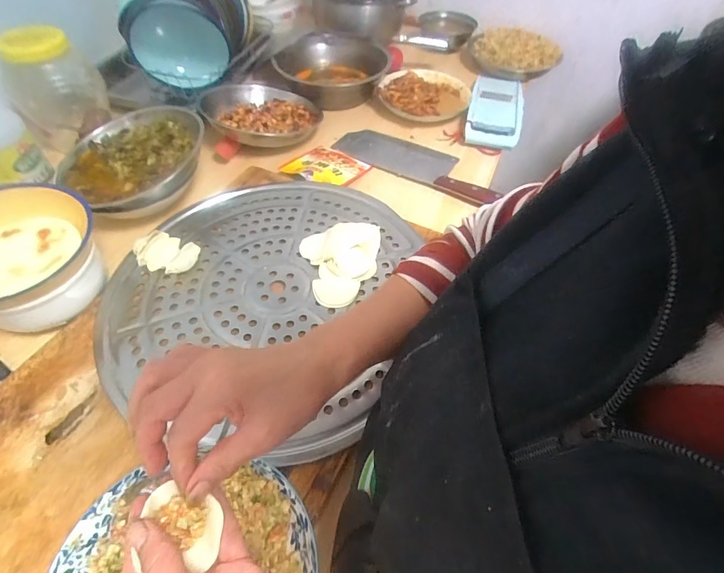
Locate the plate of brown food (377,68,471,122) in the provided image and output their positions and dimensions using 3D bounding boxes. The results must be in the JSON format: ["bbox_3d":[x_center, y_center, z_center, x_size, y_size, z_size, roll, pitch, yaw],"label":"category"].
[{"bbox_3d":[0.135,-0.408,0.824,0.182,0.042,0.196,1,53,-2],"label":"plate of brown food"}]

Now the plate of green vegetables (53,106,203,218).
[{"bbox_3d":[-0.343,-0.192,0.605,0.204,0.053,0.202,1,53,-2],"label":"plate of green vegetables"}]

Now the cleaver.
[{"bbox_3d":[0.096,-0.235,0.711,0.300,0.015,0.110,28,56,17],"label":"cleaver"}]

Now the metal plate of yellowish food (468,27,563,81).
[{"bbox_3d":[0.350,-0.550,0.915,0.161,0.057,0.165,-28,59,-22],"label":"metal plate of yellowish food"}]

